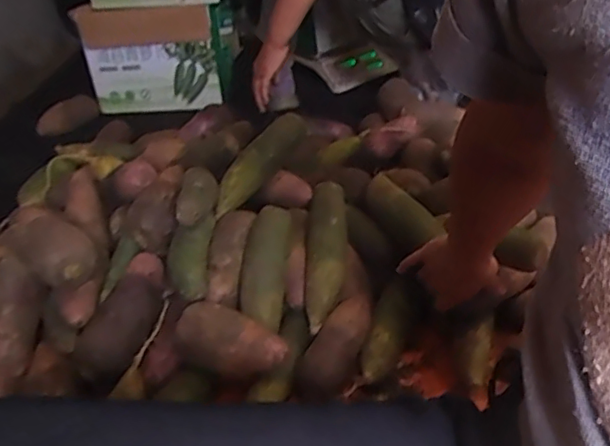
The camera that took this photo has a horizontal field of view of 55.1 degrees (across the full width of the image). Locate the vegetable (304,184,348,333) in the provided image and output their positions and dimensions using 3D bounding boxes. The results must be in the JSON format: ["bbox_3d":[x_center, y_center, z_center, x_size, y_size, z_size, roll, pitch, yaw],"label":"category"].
[{"bbox_3d":[0.031,0.034,0.819,0.062,0.050,0.203,0,65,11],"label":"vegetable"}]

